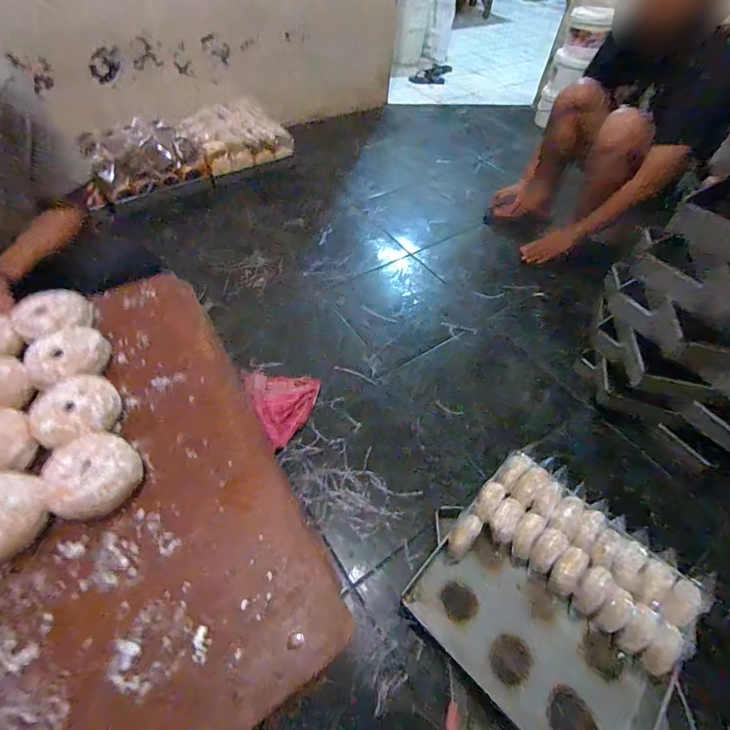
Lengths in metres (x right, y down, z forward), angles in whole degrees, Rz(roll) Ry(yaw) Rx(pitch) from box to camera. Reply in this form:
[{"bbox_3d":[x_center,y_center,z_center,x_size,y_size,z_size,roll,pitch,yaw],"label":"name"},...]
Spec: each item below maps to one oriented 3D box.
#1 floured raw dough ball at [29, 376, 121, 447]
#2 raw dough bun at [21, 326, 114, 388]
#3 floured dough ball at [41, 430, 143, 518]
[{"bbox_3d":[-0.330,0.056,0.449,0.086,0.044,0.087,2,54,-3],"label":"floured raw dough ball"},{"bbox_3d":[-0.370,-0.004,0.488,0.085,0.042,0.080,3,55,-4],"label":"raw dough bun"},{"bbox_3d":[-0.280,0.111,0.405,0.077,0.034,0.083,2,54,-3],"label":"floured dough ball"}]

